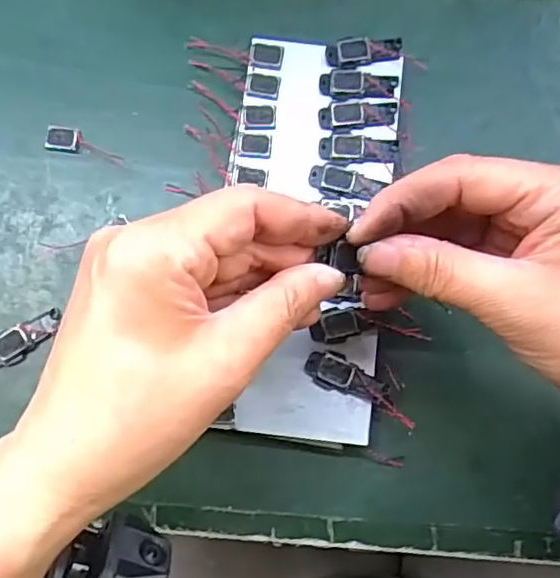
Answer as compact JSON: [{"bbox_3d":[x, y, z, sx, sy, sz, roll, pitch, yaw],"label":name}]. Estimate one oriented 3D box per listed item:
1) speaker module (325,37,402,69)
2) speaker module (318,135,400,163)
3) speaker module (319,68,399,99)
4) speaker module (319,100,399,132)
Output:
[{"bbox_3d":[0.044,-0.124,0.323,0.040,0.004,0.016,-6,79,-2],"label":"speaker module"},{"bbox_3d":[0.040,-0.072,0.313,0.040,0.004,0.014,4,79,0],"label":"speaker module"},{"bbox_3d":[0.041,-0.106,0.319,0.040,0.004,0.016,1,79,0],"label":"speaker module"},{"bbox_3d":[0.040,-0.089,0.316,0.040,0.004,0.015,-1,79,-1],"label":"speaker module"}]

